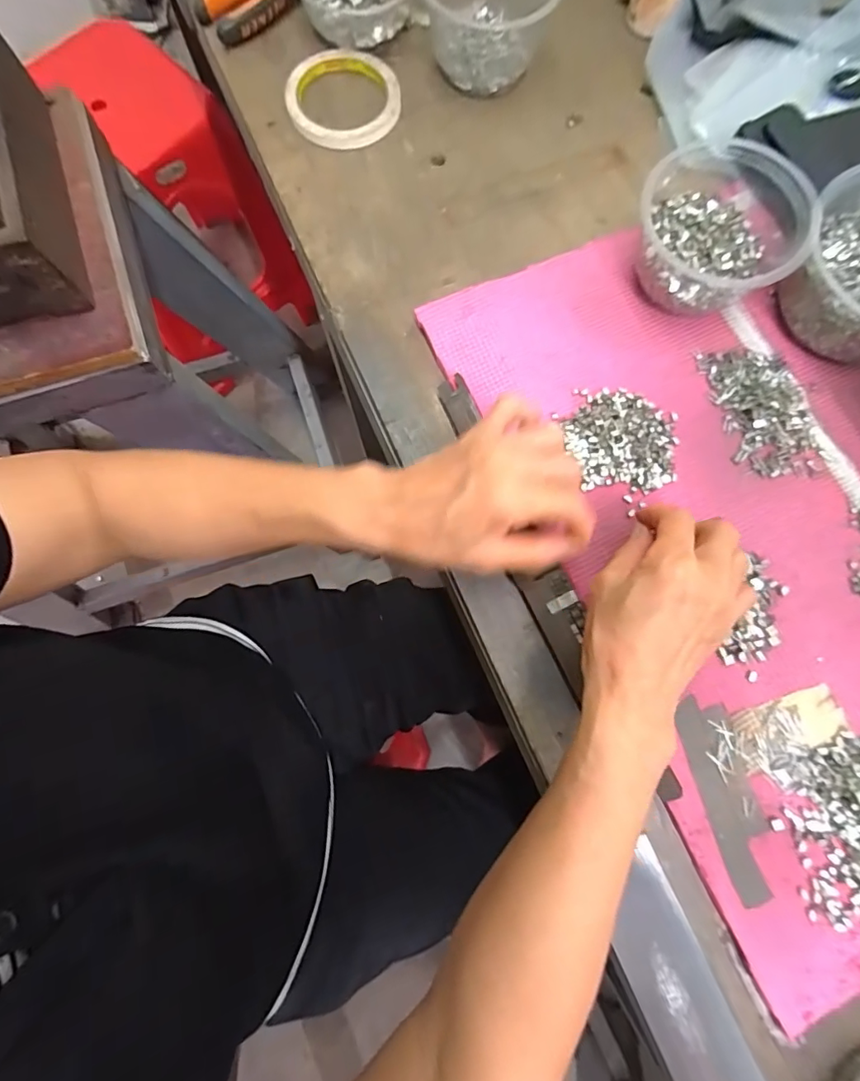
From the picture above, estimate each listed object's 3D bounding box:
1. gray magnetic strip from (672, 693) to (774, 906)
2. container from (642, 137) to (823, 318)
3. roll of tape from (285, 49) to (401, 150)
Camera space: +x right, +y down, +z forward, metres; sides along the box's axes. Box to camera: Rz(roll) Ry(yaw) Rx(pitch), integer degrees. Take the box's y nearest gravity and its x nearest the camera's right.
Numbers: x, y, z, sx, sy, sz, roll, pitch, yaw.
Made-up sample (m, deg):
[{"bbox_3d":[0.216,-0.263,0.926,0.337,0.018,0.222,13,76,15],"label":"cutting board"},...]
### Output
[{"bbox_3d":[0.183,0.165,0.307,0.019,0.004,0.121,-16,79,-3],"label":"gray magnetic strip"},{"bbox_3d":[0.207,-0.219,0.354,0.116,0.066,0.099,14,79,3],"label":"container"},{"bbox_3d":[-0.075,-0.389,0.423,0.096,0.014,0.096,0,79,1],"label":"roll of tape"}]

